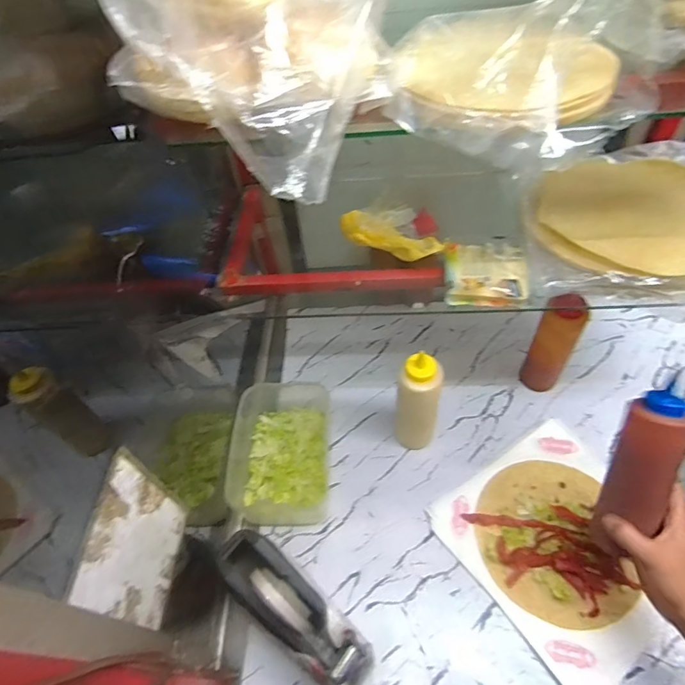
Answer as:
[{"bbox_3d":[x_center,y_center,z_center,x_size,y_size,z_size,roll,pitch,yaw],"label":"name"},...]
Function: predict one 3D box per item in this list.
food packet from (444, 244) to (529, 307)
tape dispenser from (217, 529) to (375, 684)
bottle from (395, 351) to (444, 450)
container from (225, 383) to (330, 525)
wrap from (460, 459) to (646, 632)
[{"bbox_3d":[0.172,-0.084,0.536,0.090,0.028,0.089,4,52,6],"label":"food packet"},{"bbox_3d":[-0.055,0.313,0.520,0.204,0.105,0.076,35,60,26],"label":"tape dispenser"},{"bbox_3d":[0.106,0.093,0.627,0.060,0.192,0.050,7,52,8],"label":"bottle"},{"bbox_3d":[-0.090,0.153,0.670,0.137,0.073,0.216,0,52,2],"label":"container"},{"bbox_3d":[0.279,0.260,0.586,0.185,0.034,0.201,-1,51,1],"label":"wrap"}]

